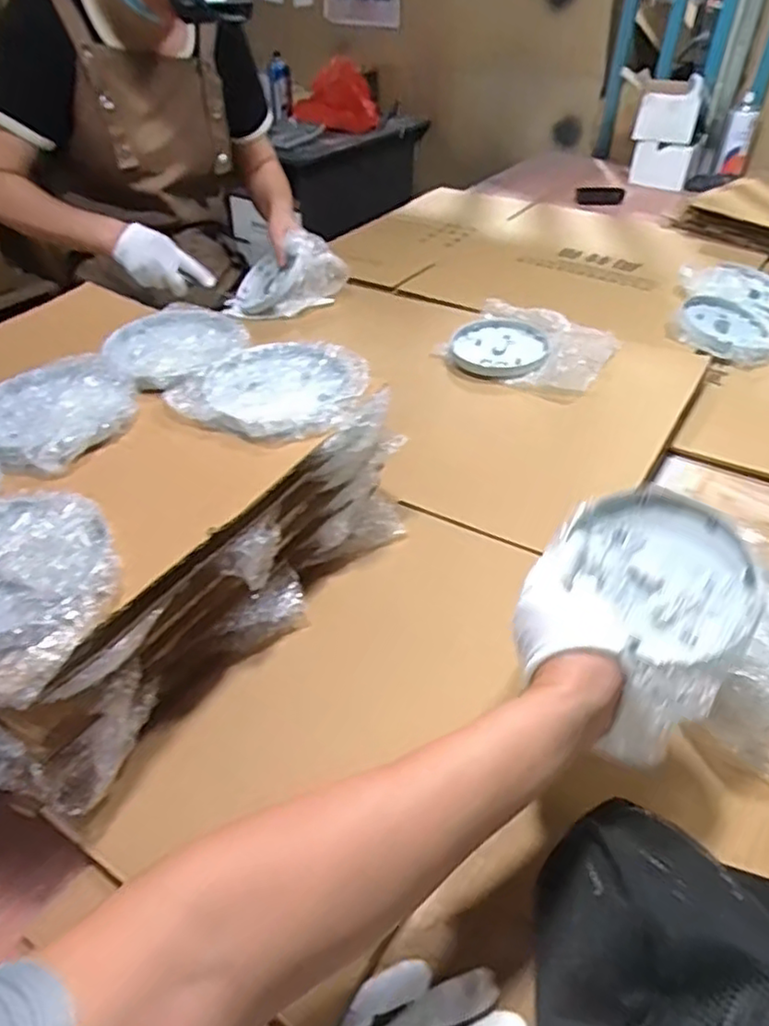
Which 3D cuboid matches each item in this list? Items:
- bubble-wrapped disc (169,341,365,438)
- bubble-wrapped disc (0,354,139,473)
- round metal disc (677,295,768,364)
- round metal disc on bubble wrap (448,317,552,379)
[{"bbox_3d":[-0.101,-0.121,0.618,0.156,0.019,0.151,-1,42,0],"label":"bubble-wrapped disc"},{"bbox_3d":[-0.294,-0.095,0.595,0.124,0.024,0.145,22,47,23],"label":"bubble-wrapped disc"},{"bbox_3d":[0.507,-0.276,0.974,0.128,0.030,0.143,19,45,21],"label":"round metal disc"},{"bbox_3d":[0.161,-0.233,0.925,0.135,0.025,0.126,-1,42,0],"label":"round metal disc on bubble wrap"}]

